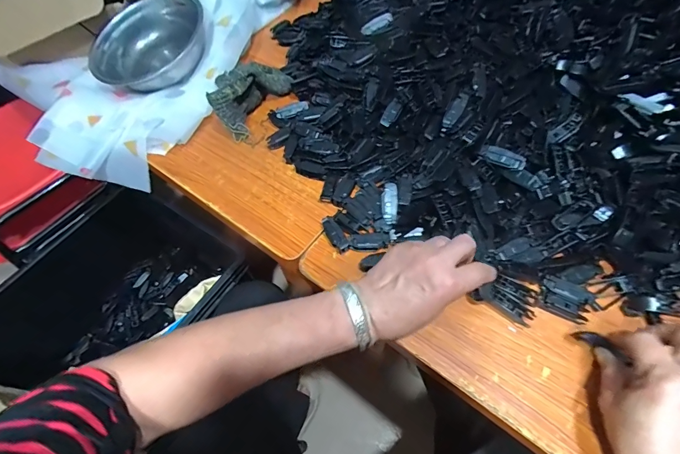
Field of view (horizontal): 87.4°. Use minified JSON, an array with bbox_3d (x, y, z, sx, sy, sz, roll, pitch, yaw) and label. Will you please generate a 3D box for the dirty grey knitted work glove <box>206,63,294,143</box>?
[{"bbox_3d":[-0.135,-0.208,0.543,0.061,0.074,0.146,22,62,17],"label":"dirty grey knitted work glove"}]

